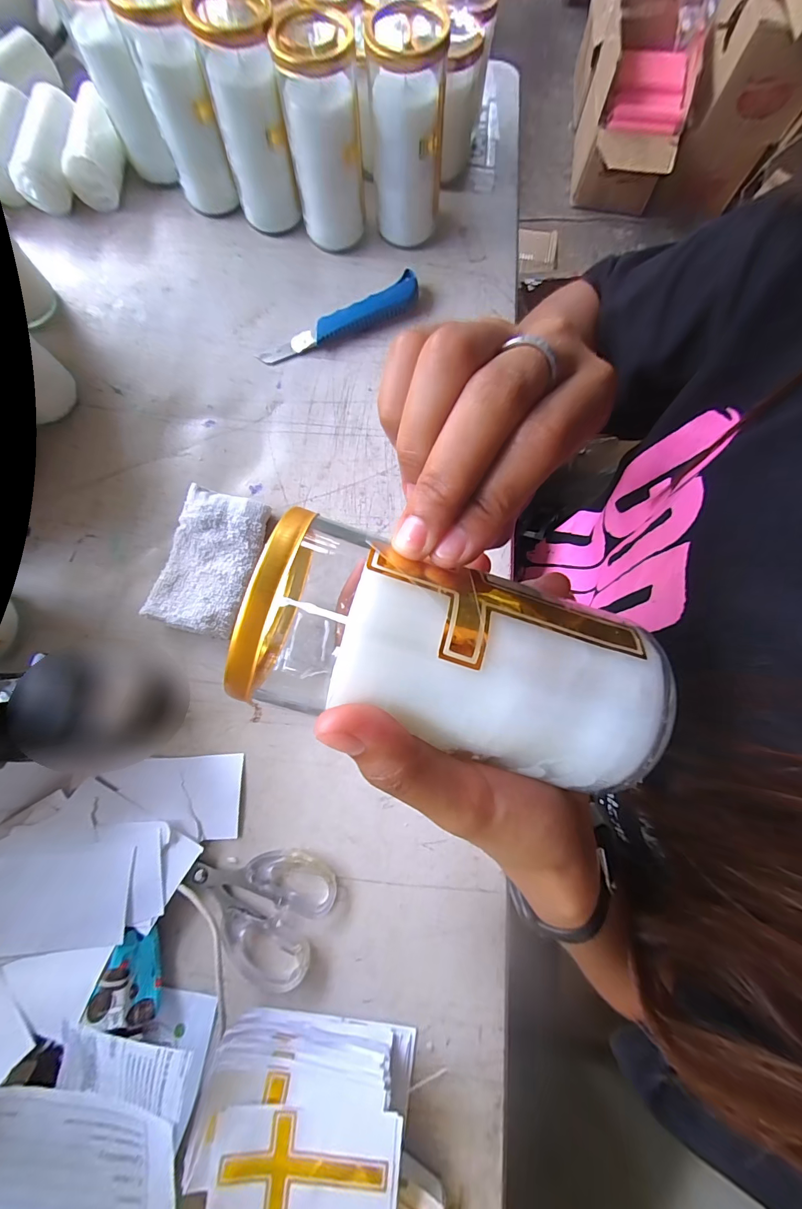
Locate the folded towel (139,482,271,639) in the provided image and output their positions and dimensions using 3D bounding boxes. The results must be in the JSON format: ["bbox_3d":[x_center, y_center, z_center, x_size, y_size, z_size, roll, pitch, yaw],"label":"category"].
[{"bbox_3d":[-0.164,-0.037,0.345,0.070,0.026,0.120,14,76,2],"label":"folded towel"}]

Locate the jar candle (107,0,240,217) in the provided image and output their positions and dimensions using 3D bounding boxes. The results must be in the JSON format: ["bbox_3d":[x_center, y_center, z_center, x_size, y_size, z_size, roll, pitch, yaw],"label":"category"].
[{"bbox_3d":[-0.209,-0.475,0.386,0.058,0.140,0.070,-24,78,-8],"label":"jar candle"}]

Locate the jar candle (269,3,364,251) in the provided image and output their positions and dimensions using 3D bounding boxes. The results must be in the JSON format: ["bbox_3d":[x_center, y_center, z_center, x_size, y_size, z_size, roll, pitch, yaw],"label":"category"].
[{"bbox_3d":[-0.070,-0.422,0.371,0.061,0.147,0.050,-5,76,-3],"label":"jar candle"}]

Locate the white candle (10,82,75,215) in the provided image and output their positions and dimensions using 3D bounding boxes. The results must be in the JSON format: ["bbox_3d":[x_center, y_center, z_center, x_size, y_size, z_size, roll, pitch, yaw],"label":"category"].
[{"bbox_3d":[-0.367,-0.476,0.421,0.056,0.051,0.127,-5,76,-3],"label":"white candle"}]

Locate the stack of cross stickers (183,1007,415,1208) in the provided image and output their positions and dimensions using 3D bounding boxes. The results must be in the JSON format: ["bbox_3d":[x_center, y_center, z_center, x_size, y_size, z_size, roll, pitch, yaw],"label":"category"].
[{"bbox_3d":[-0.058,0.314,0.243,0.119,0.033,0.084,10,76,1],"label":"stack of cross stickers"}]

